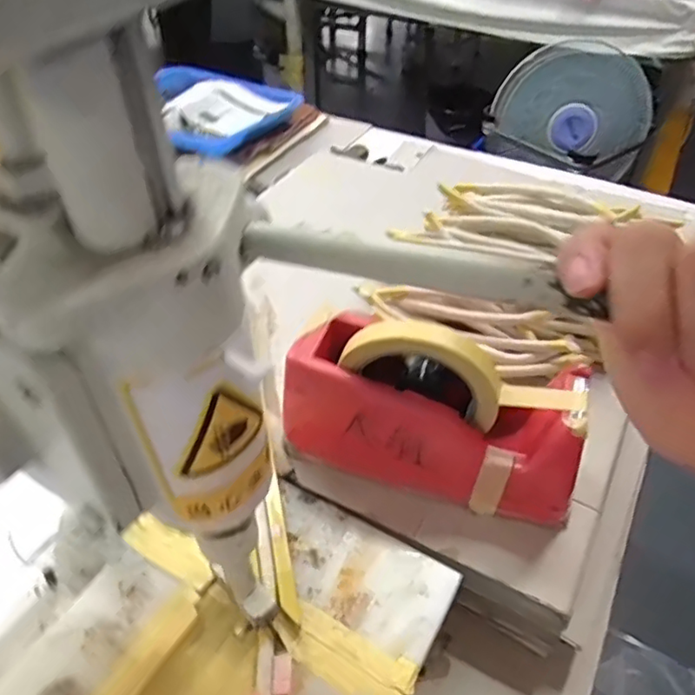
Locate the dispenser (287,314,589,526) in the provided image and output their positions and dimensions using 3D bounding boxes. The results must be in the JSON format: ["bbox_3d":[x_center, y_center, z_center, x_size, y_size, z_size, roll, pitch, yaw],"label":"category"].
[{"bbox_3d":[0.058,0.037,0.393,0.194,0.118,0.069,16,47,15],"label":"dispenser"}]

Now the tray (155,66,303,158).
[{"bbox_3d":[-0.226,-0.369,0.921,0.245,0.039,0.191,23,49,21],"label":"tray"}]

